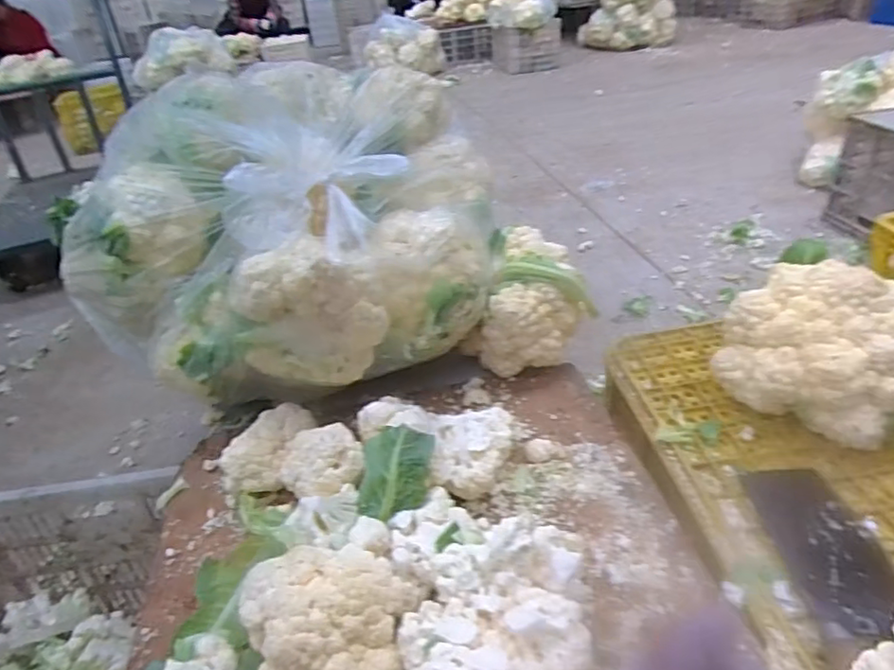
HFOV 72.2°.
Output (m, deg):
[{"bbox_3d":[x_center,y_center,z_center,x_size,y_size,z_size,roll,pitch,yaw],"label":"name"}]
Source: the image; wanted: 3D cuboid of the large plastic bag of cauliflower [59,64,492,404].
[{"bbox_3d":[-0.166,-0.135,0.745,0.412,0.267,0.431,21,42,36],"label":"large plastic bag of cauliflower"}]

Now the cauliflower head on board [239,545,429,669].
[{"bbox_3d":[-0.102,0.223,0.475,0.135,0.068,0.120,4,35,16],"label":"cauliflower head on board"}]

